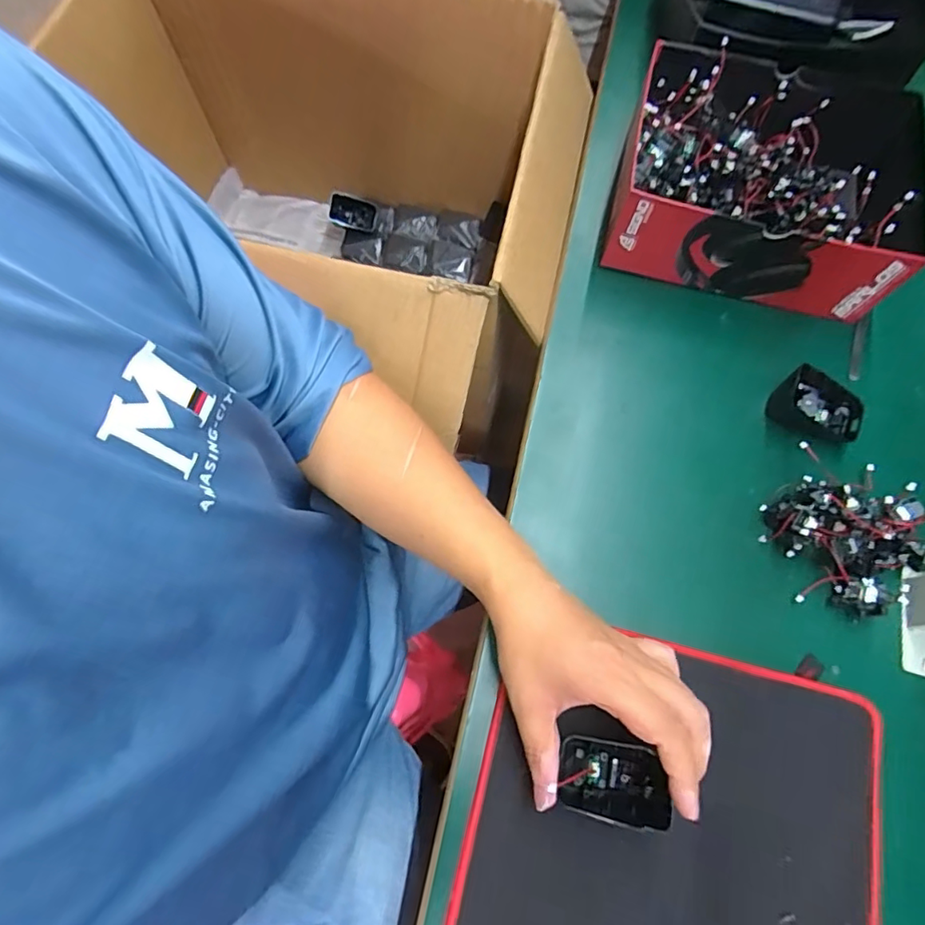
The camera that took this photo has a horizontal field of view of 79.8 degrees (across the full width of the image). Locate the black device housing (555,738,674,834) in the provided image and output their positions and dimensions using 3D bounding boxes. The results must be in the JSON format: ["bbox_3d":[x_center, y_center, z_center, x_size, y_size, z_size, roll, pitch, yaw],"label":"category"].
[{"bbox_3d":[0.096,0.200,0.347,0.069,0.026,0.044,8,71,3],"label":"black device housing"}]

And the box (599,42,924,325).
[{"bbox_3d":[0.274,-0.245,0.508,0.255,0.101,0.185,17,72,6],"label":"box"}]

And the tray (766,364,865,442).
[{"bbox_3d":[0.295,-0.043,0.459,0.069,0.035,0.045,33,74,11],"label":"tray"}]

